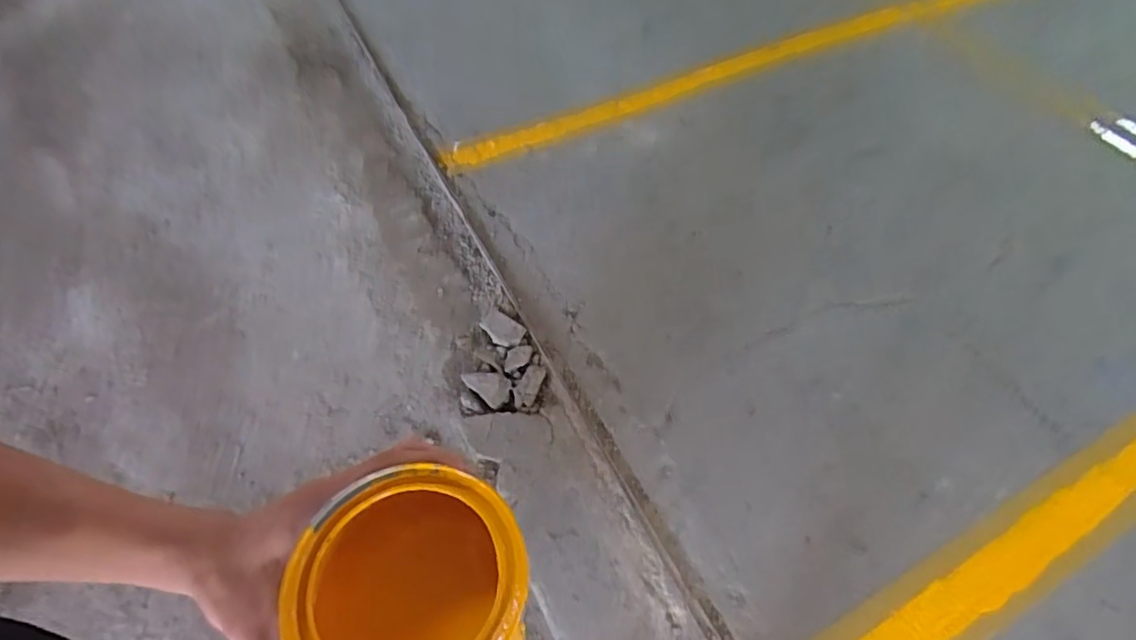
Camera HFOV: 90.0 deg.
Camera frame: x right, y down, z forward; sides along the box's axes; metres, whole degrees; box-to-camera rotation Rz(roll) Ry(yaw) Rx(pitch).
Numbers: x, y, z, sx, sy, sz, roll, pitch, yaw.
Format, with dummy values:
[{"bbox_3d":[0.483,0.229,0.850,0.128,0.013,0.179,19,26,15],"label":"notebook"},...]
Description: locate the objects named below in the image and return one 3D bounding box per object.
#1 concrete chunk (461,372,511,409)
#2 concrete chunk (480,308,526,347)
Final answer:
[{"bbox_3d":[-0.179,0.142,1.285,0.118,0.021,0.073,36,63,22],"label":"concrete chunk"},{"bbox_3d":[-0.159,0.020,1.376,0.077,0.037,0.122,-40,64,-23],"label":"concrete chunk"}]

